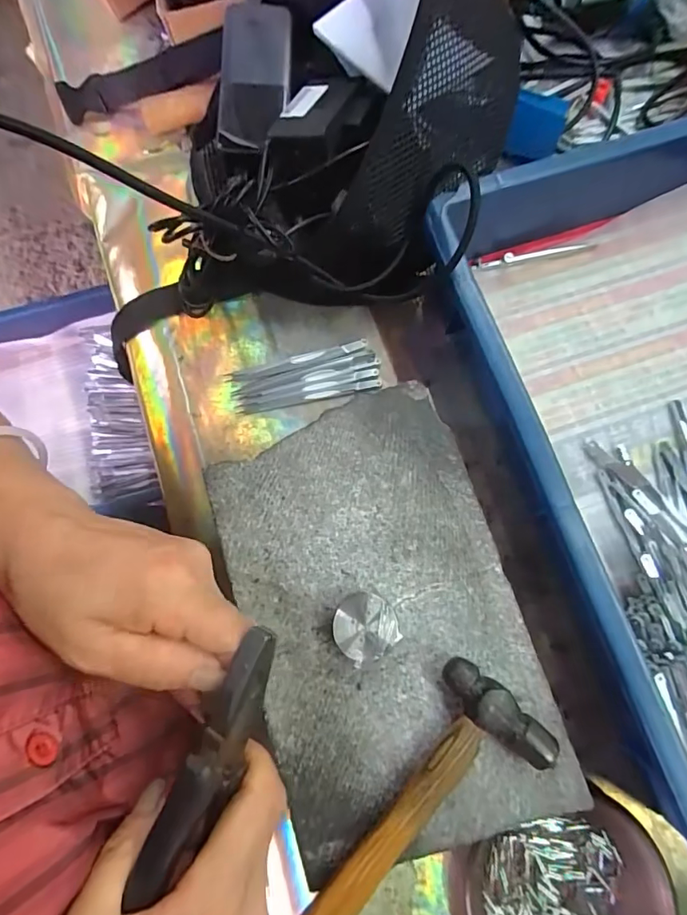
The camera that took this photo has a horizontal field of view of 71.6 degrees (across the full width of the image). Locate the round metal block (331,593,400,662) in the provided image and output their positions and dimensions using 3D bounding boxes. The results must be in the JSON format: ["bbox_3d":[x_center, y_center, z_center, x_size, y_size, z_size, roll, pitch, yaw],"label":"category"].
[{"bbox_3d":[0.011,0.090,0.255,0.032,0.021,0.032,0,75,0],"label":"round metal block"}]

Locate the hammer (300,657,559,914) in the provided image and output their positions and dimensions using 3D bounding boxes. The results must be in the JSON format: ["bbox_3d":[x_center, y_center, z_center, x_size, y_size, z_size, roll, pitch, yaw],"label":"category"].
[{"bbox_3d":[0.043,0.182,0.232,0.064,0.021,0.149,33,78,8],"label":"hammer"}]

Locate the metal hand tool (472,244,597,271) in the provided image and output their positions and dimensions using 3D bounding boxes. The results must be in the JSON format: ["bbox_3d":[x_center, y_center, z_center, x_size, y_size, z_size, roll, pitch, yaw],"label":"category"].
[{"bbox_3d":[0.149,-0.158,0.373,0.100,0.006,0.007,-11,76,-2],"label":"metal hand tool"}]

